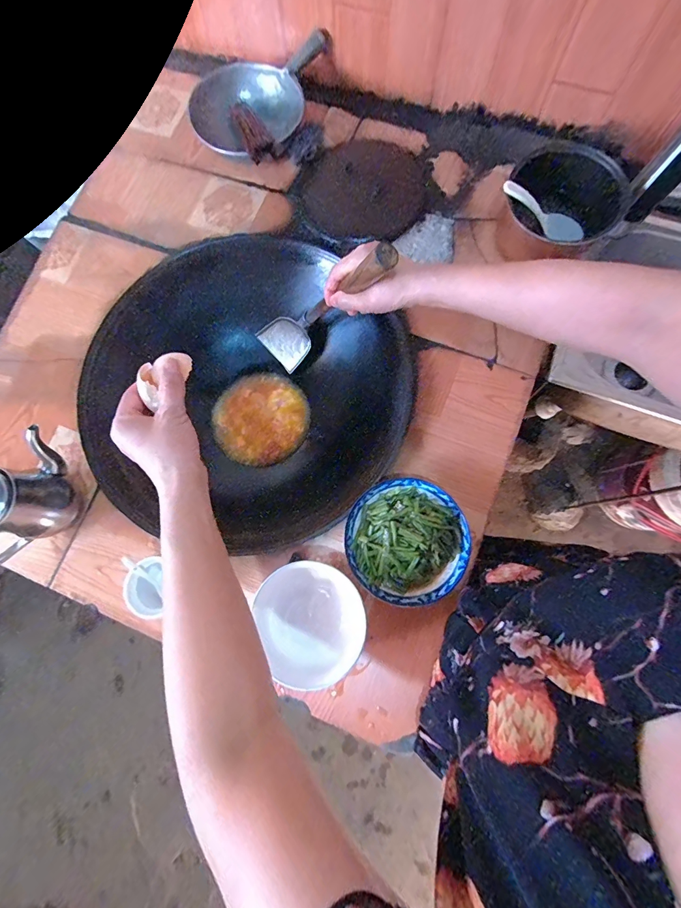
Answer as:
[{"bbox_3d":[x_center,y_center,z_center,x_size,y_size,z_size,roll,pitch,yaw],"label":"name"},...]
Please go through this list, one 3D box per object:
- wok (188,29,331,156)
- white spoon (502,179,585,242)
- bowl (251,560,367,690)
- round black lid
[{"bbox_3d":[-0.158,-0.668,0.702,0.170,0.081,0.293,35,78,11],"label":"wok"},{"bbox_3d":[0.333,-0.395,0.603,0.176,0.031,0.038,12,71,-29],"label":"white spoon"},{"bbox_3d":[-0.041,0.233,0.525,0.142,0.068,0.153,0,74,2],"label":"bowl"},{"bbox_3d":[0.037,-0.494,0.683,0.225,0.034,0.208,0,74,2],"label":"round black lid"}]

